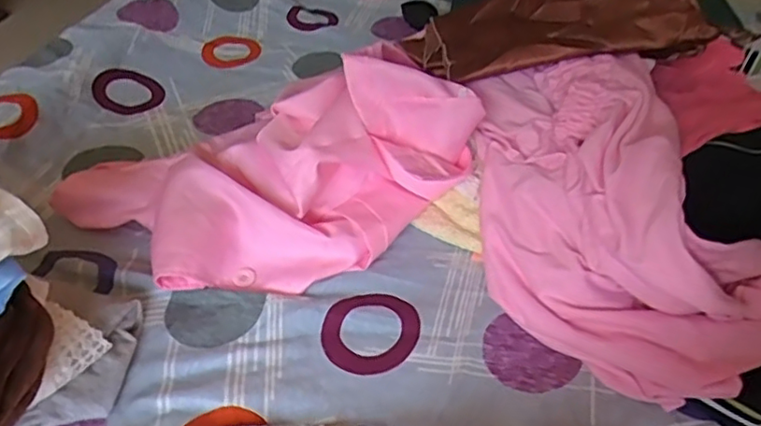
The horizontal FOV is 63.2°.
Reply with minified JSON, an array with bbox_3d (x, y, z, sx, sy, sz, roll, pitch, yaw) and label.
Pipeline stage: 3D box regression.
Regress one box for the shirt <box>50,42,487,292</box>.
[{"bbox_3d":[-0.098,-0.056,0.656,0.401,0.146,0.246,-27,50,-29],"label":"shirt"}]

